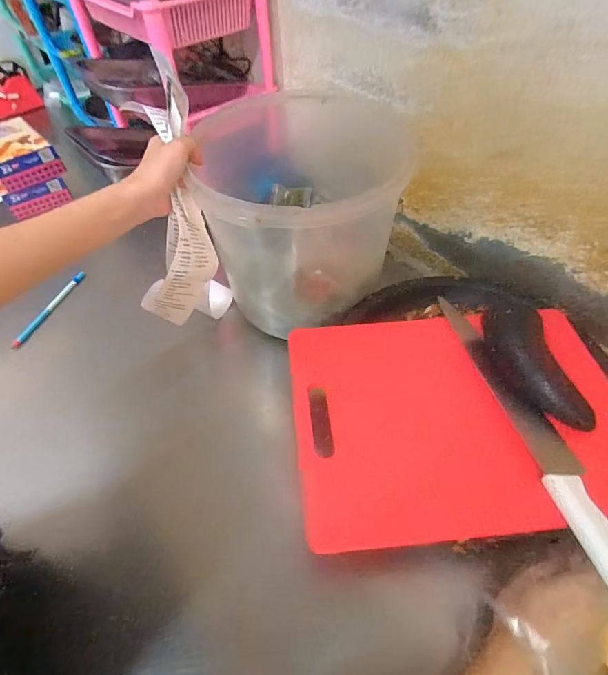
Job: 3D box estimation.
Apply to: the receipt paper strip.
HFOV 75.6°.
[{"bbox_3d":[-0.149,-0.150,0.453,0.087,0.283,0.060,4,16,6],"label":"receipt paper strip"}]

